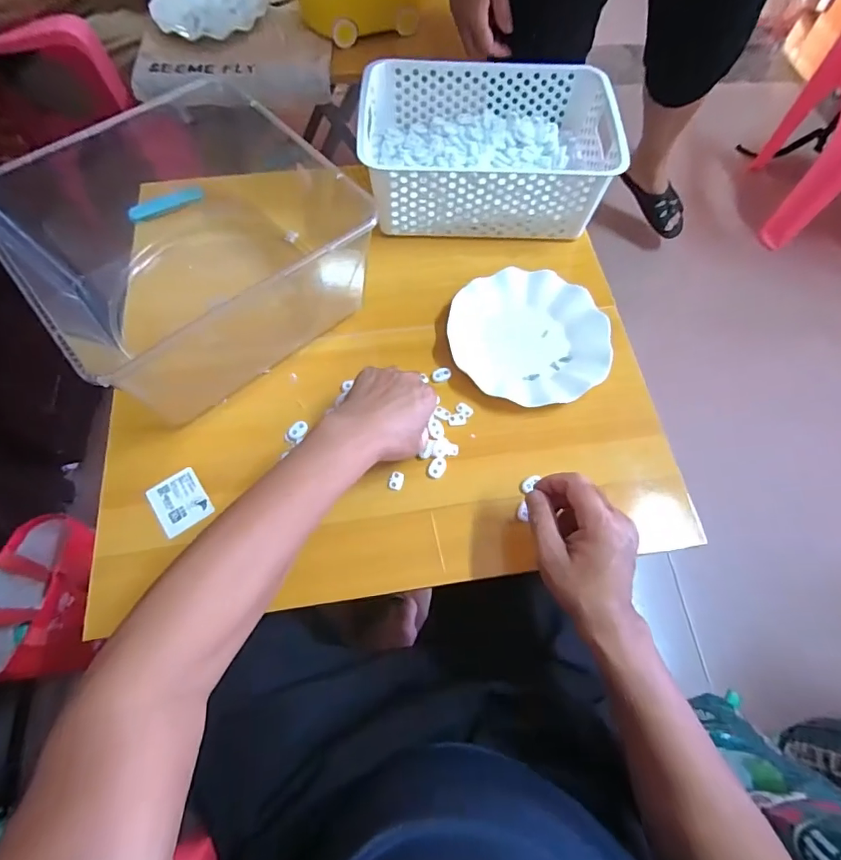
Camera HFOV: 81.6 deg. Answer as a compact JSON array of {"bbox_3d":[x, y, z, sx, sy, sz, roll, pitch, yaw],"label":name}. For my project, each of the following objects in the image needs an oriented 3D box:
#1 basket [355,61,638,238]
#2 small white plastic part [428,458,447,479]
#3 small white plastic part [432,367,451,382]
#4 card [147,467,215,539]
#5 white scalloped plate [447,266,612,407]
[{"bbox_3d":[0.081,-0.363,0.636,0.305,0.099,0.207,2,65,-1],"label":"basket"},{"bbox_3d":[0.018,0.039,0.511,0.016,0.004,0.023,25,67,10],"label":"small white plastic part"},{"bbox_3d":[0.024,-0.063,0.560,0.022,0.005,0.016,-8,66,-6],"label":"small white plastic part"},{"bbox_3d":[-0.244,0.073,0.495,0.048,0.008,0.060,-33,70,-16],"label":"card"},{"bbox_3d":[0.127,-0.108,0.572,0.178,0.024,0.176,1,65,-2],"label":"white scalloped plate"}]

